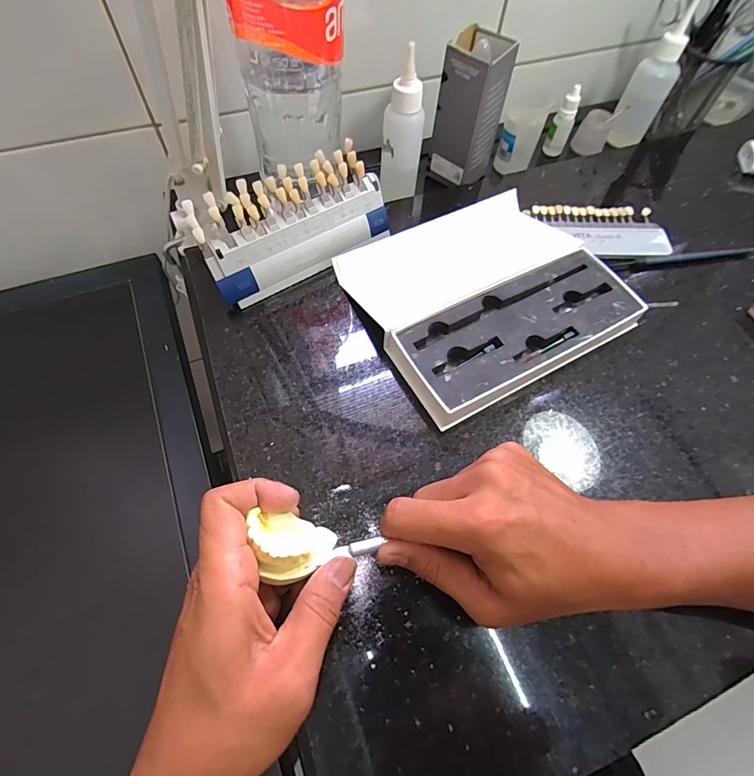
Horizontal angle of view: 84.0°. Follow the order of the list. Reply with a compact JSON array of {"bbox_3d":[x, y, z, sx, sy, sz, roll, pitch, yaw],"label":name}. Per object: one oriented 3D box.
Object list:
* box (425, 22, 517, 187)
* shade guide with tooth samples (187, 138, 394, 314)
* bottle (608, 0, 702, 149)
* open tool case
[{"bbox_3d":[0.098,-0.293,0.449,0.059,0.126,0.061,33,65,15],"label":"box"},{"bbox_3d":[-0.071,-0.143,0.374,0.179,0.082,0.045,-30,66,-17],"label":"shade guide with tooth samples"},{"bbox_3d":[0.316,-0.348,0.487,0.045,0.129,0.043,30,64,14],"label":"bottle"},{"bbox_3d":[0.093,-0.089,0.373,0.215,0.025,0.190,-27,66,-17],"label":"open tool case"}]

